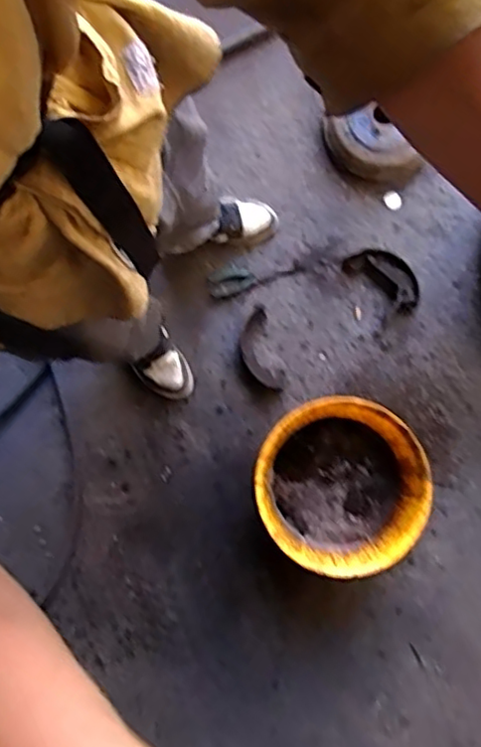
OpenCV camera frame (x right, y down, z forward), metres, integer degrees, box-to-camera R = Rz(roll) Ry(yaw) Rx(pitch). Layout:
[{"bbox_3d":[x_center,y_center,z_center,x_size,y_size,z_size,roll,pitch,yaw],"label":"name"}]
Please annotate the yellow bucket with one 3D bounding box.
[{"bbox_3d":[0.210,0.241,1.321,0.360,0.133,0.348,0,86,-1],"label":"yellow bucket"}]

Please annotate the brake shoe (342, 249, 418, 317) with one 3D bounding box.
[{"bbox_3d":[0.326,-0.214,1.411,0.191,0.045,0.111,35,85,2],"label":"brake shoe"}]

